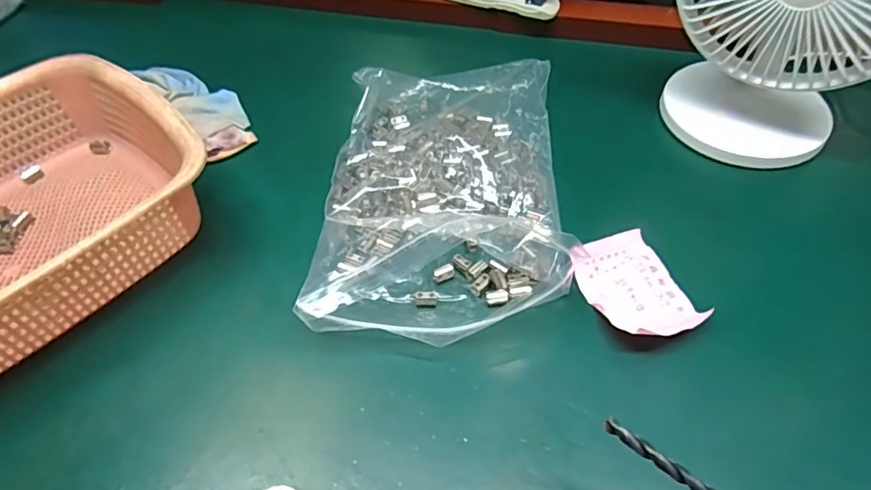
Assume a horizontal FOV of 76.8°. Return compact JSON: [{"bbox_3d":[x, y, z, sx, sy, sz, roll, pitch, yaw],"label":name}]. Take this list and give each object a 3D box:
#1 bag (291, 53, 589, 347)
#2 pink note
[{"bbox_3d":[0.007,-0.054,0.432,0.177,0.040,0.291,2,50,0],"label":"bag"},{"bbox_3d":[0.134,0.026,0.372,0.063,0.027,0.089,-14,52,-12],"label":"pink note"}]

